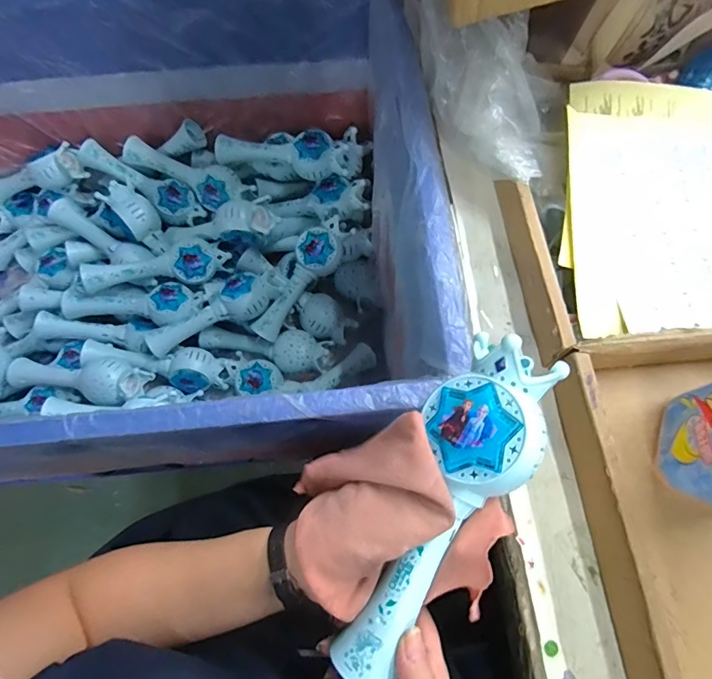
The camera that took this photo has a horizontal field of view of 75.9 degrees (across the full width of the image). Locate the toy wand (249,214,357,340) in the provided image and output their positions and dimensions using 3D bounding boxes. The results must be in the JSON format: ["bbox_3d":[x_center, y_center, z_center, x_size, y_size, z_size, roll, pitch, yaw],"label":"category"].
[{"bbox_3d":[-0.091,-0.099,0.770,0.063,0.053,0.232,38,99,14],"label":"toy wand"}]

